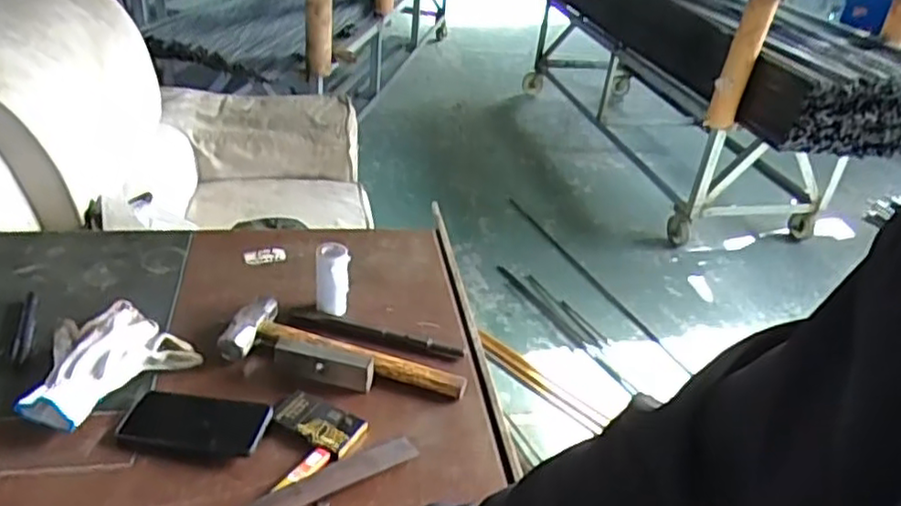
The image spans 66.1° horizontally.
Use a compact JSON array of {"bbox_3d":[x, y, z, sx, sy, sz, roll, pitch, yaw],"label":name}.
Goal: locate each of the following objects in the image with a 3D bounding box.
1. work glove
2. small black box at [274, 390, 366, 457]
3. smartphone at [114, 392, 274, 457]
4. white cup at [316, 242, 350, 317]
[{"bbox_3d":[-0.430,0.135,0.839,0.149,0.049,0.187,25,37,28],"label":"work glove"},{"bbox_3d":[-0.155,0.198,0.810,0.108,0.024,0.051,17,34,18],"label":"small black box"},{"bbox_3d":[-0.291,0.193,0.802,0.158,0.010,0.084,7,27,3],"label":"smartphone"},{"bbox_3d":[-0.164,0.039,0.969,0.048,0.107,0.045,-2,33,-12],"label":"white cup"}]

